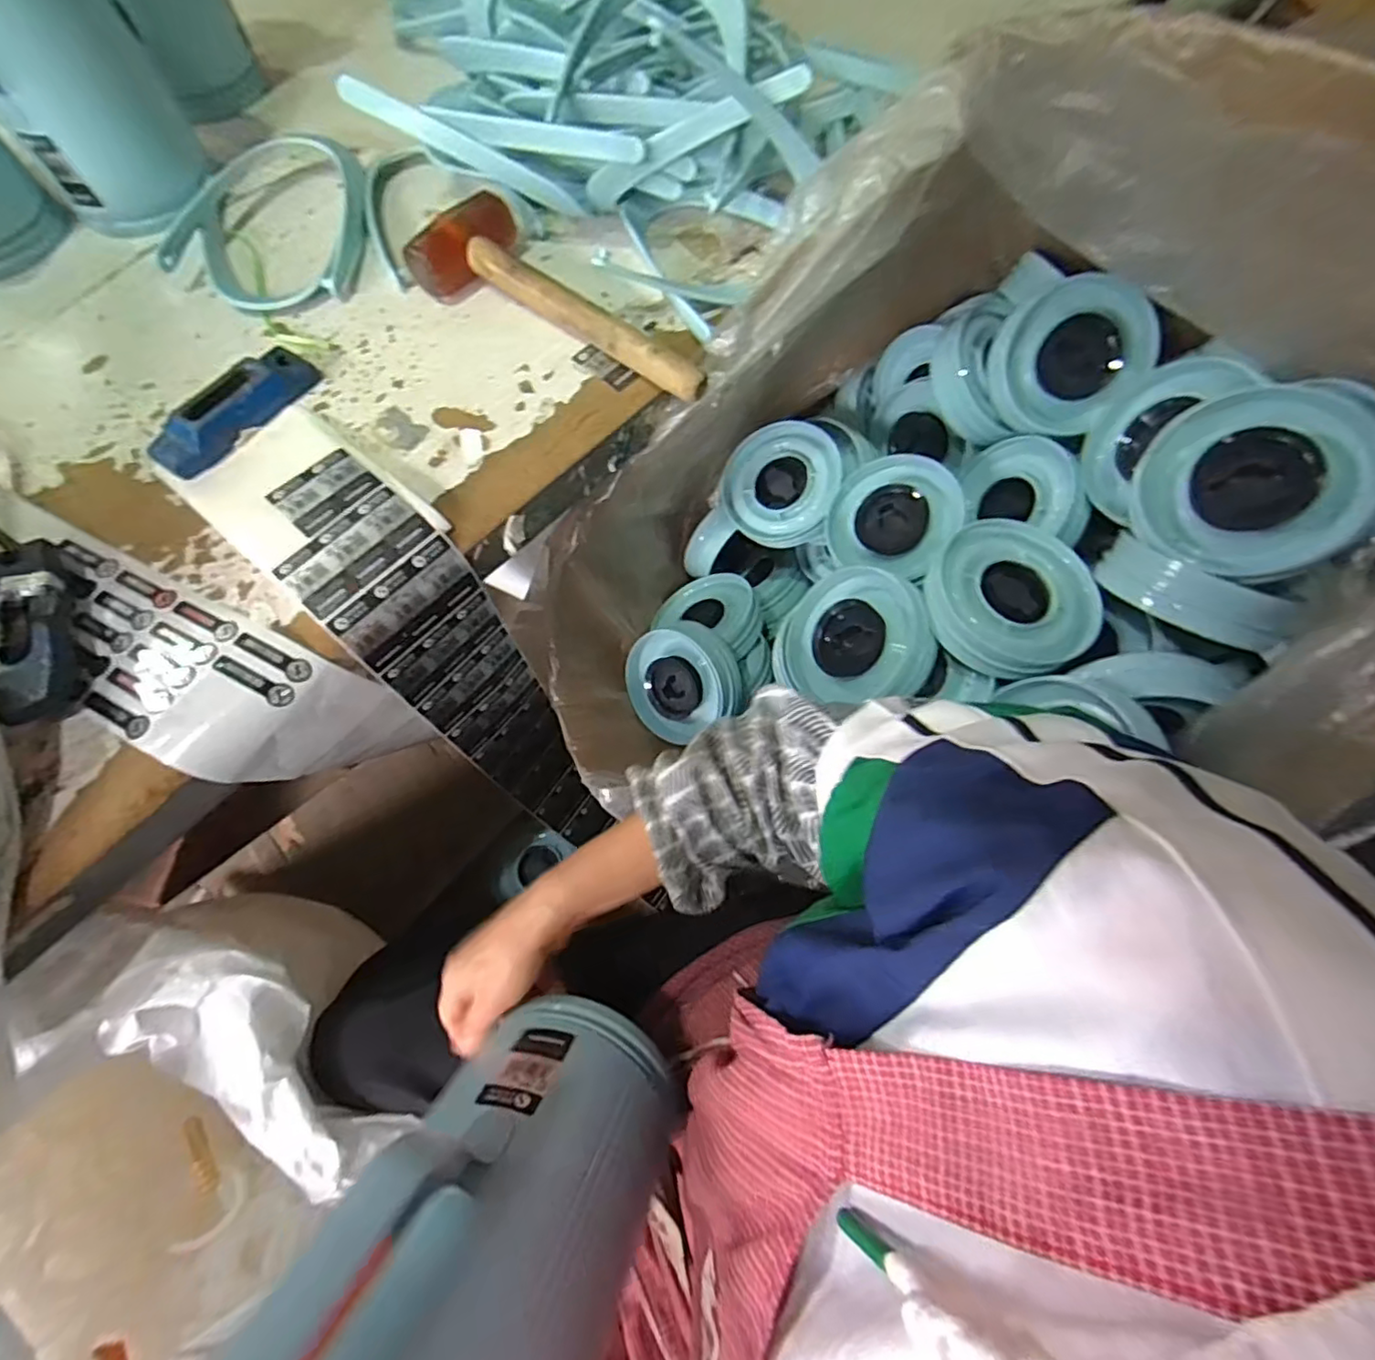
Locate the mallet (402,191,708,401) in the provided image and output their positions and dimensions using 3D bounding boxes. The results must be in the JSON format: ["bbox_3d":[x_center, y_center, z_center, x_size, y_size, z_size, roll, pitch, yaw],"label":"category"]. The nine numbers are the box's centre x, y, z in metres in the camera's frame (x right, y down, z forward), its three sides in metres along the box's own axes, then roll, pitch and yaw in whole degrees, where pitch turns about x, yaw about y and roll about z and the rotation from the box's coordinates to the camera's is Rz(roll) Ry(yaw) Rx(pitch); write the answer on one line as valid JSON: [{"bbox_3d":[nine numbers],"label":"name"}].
[{"bbox_3d":[-0.095,-0.317,0.515,0.275,0.048,0.085,30,69,12],"label":"mallet"}]

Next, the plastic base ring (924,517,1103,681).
[{"bbox_3d":[0.268,-0.070,0.507,0.135,0.030,0.127,0,66,-1],"label":"plastic base ring"}]

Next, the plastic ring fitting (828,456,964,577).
[{"bbox_3d":[0.200,-0.165,0.617,0.126,0.113,0.032,34,24,29],"label":"plastic ring fitting"}]

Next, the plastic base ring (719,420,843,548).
[{"bbox_3d":[0.100,-0.222,0.697,0.132,0.014,0.128,1,94,21],"label":"plastic base ring"}]

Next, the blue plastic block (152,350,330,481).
[{"bbox_3d":[-0.353,-0.213,0.485,0.043,0.032,0.135,33,70,13],"label":"blue plastic block"}]

